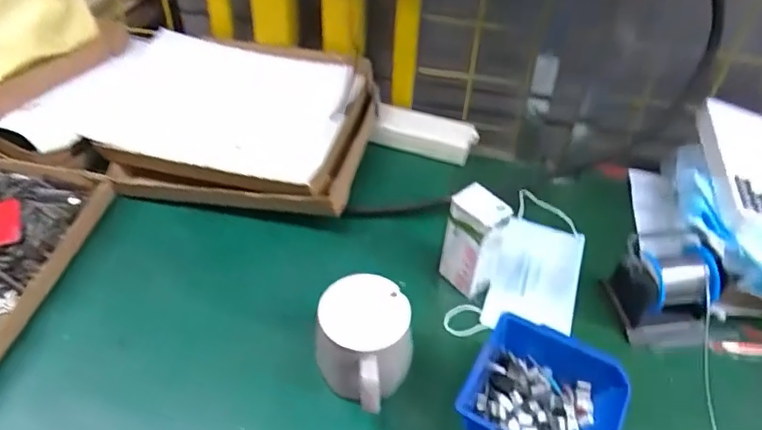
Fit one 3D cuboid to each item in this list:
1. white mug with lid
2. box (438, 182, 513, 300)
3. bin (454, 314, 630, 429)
[{"bbox_3d":[-0.017,0.131,0.529,0.083,0.098,0.114,-1,46,-3],"label":"white mug with lid"},{"bbox_3d":[0.098,0.029,0.603,0.047,0.119,0.053,-32,55,-29],"label":"box"},{"bbox_3d":[0.144,0.173,0.506,0.134,0.059,0.126,23,49,19],"label":"bin"}]

